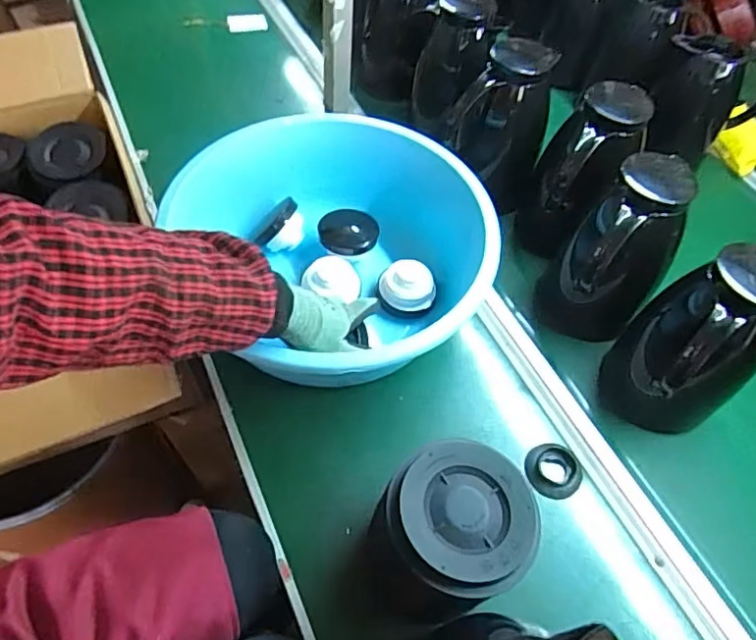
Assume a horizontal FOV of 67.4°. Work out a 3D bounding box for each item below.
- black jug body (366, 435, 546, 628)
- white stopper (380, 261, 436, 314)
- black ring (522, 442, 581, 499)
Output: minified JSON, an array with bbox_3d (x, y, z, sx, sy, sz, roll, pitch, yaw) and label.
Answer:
[{"bbox_3d":[0.056,0.195,0.505,0.125,0.157,0.116,-9,56,-10],"label":"black jug body"},{"bbox_3d":[0.037,-0.045,0.719,0.069,0.030,0.065,10,91,1],"label":"white stopper"},{"bbox_3d":[0.193,0.164,0.621,0.059,0.012,0.064,2,54,-3],"label":"black ring"}]

